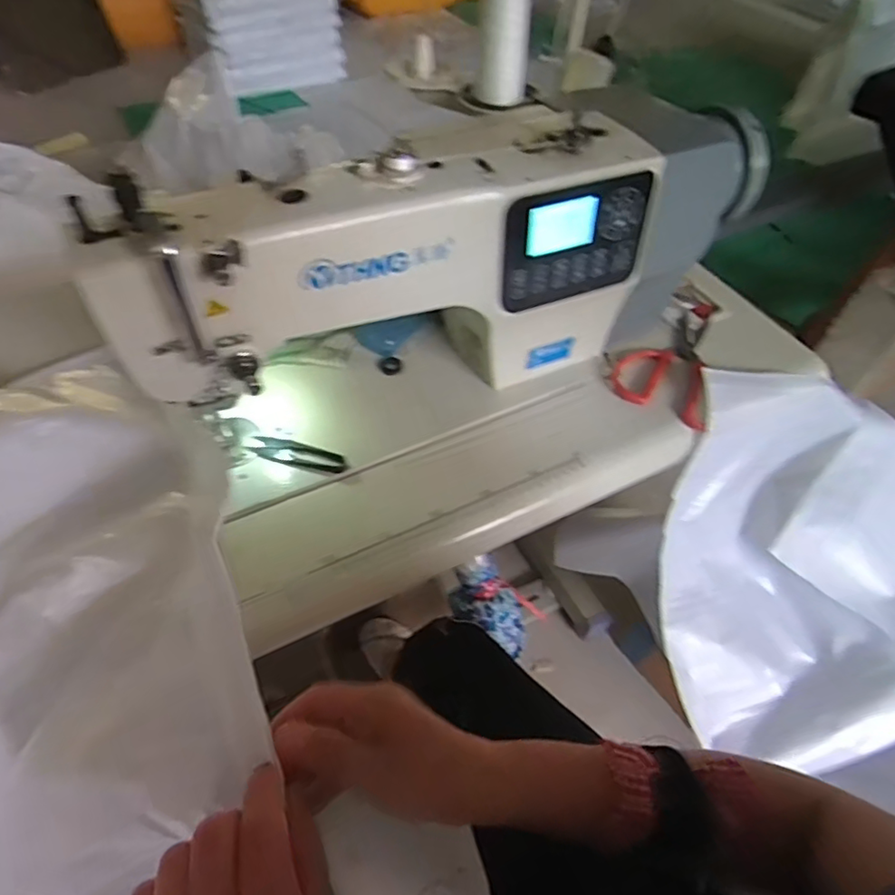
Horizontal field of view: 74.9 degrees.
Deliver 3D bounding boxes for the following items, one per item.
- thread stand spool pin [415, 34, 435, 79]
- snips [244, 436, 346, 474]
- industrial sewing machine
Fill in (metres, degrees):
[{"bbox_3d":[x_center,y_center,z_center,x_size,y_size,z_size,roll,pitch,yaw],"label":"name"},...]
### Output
[{"bbox_3d":[-0.034,-0.585,0.874,0.028,0.049,0.027,0,52,-3],"label":"thread stand spool pin"},{"bbox_3d":[-0.143,0.005,0.556,0.100,0.006,0.023,15,53,9],"label":"snips"},{"bbox_3d":[0.022,-0.161,0.541,0.592,0.239,0.145,-21,56,-18],"label":"industrial sewing machine"}]

